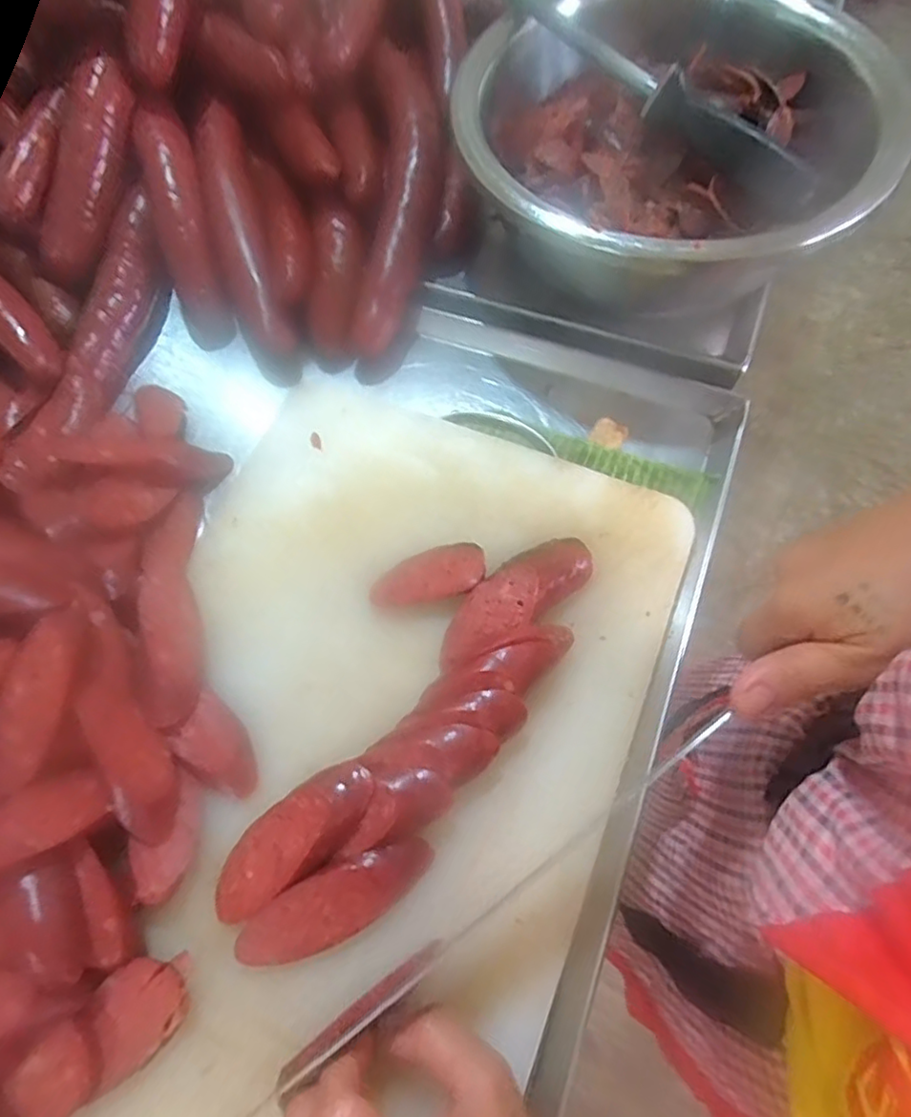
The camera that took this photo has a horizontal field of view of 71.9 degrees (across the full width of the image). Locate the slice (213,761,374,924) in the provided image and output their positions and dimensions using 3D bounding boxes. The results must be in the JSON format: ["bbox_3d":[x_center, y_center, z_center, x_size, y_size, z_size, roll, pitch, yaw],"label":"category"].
[{"bbox_3d":[-0.086,0.145,0.320,0.104,0.012,0.037,-42,72,6],"label":"slice"}]

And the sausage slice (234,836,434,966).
[{"bbox_3d":[-0.060,0.174,0.315,0.102,0.017,0.032,-24,70,-8],"label":"sausage slice"}]

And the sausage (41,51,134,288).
[{"bbox_3d":[-0.277,-0.287,0.471,0.036,0.034,0.158,25,103,11],"label":"sausage"}]

